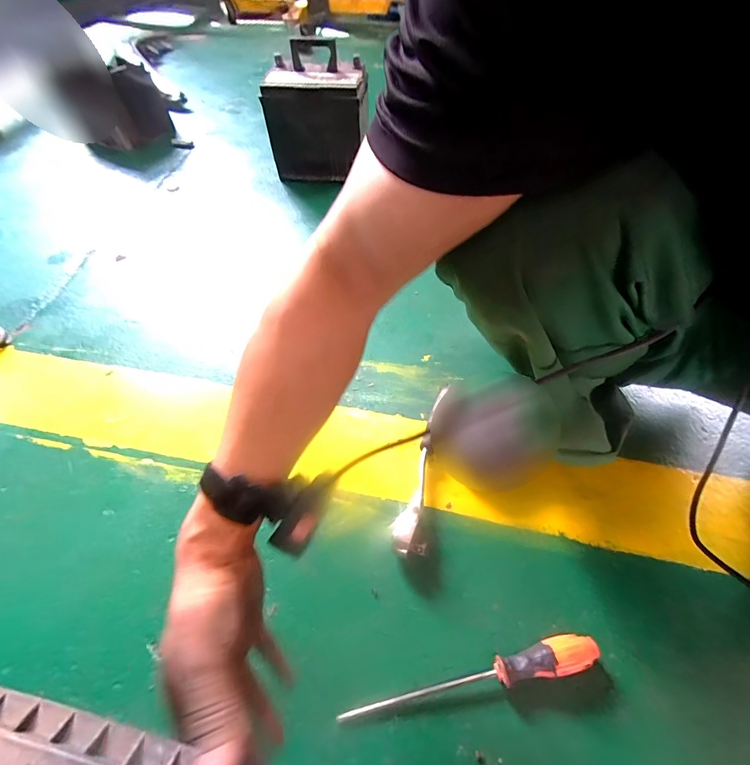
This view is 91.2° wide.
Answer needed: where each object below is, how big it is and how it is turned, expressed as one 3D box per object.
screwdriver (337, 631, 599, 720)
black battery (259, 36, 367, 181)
[{"bbox_3d":[0.101,0.309,0.388,0.274,0.030,0.032,-9,57,-6],"label":"screwdriver"},{"bbox_3d":[-0.131,-0.621,0.880,0.246,0.249,0.152,-8,57,-6],"label":"black battery"}]

